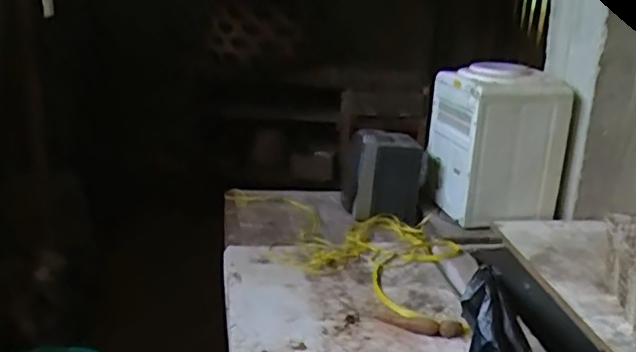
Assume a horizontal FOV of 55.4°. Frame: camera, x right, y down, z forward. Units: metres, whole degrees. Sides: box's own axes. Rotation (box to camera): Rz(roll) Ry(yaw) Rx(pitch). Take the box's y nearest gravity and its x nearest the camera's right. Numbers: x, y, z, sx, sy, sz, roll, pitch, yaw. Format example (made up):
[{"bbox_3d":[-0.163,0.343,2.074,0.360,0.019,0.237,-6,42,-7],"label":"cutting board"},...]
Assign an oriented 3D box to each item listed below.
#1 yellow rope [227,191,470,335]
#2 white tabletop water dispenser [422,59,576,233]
[{"bbox_3d":[0.075,0.168,1.675,0.892,0.034,0.439,17,23,37],"label":"yellow rope"},{"bbox_3d":[0.535,-0.103,1.840,0.320,0.442,0.308,-2,19,-12],"label":"white tabletop water dispenser"}]

